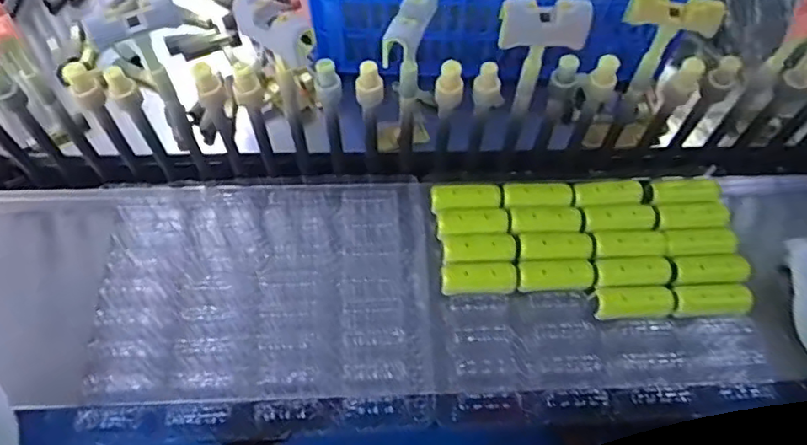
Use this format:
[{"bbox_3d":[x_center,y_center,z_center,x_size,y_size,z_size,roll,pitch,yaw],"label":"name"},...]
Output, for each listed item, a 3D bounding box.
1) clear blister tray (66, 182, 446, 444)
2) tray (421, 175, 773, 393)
[{"bbox_3d":[-0.142,0.078,0.634,0.347,0.031,0.273,0,61,-2],"label":"clear blister tray"},{"bbox_3d":[0.199,0.054,0.637,0.330,0.030,0.228,-1,61,-2],"label":"tray"}]

